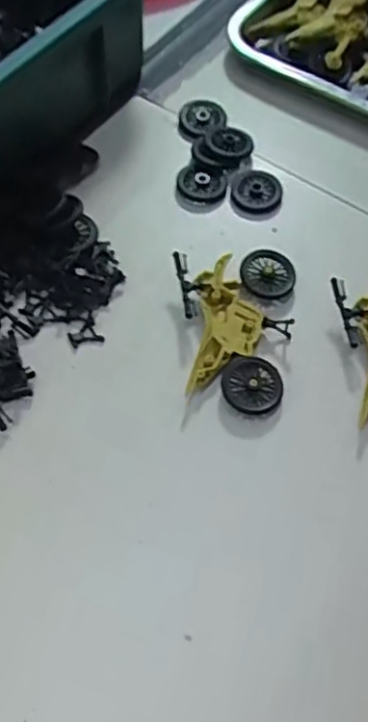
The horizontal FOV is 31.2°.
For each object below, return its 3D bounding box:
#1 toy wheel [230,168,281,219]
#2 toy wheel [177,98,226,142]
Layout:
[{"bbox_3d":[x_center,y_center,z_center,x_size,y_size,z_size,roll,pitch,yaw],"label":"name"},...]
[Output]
[{"bbox_3d":[0.052,-0.122,0.479,0.037,0.010,0.038,0,62,0],"label":"toy wheel"},{"bbox_3d":[0.014,-0.189,0.515,0.036,0.012,0.032,3,62,0],"label":"toy wheel"}]

